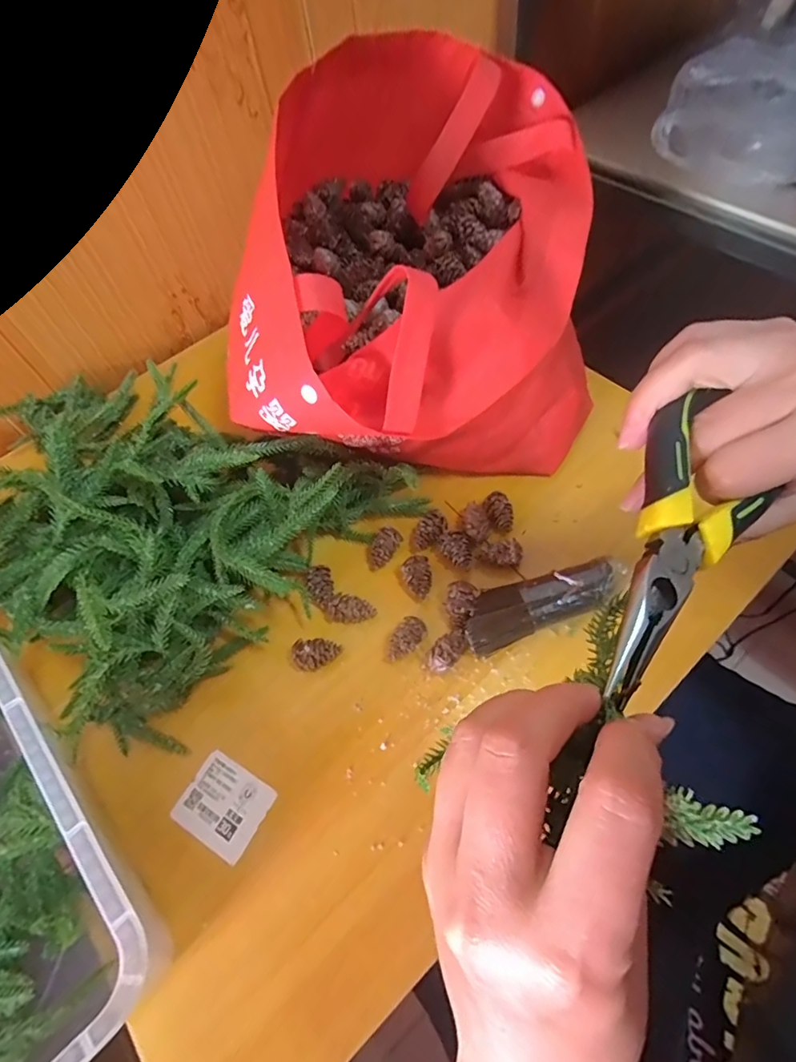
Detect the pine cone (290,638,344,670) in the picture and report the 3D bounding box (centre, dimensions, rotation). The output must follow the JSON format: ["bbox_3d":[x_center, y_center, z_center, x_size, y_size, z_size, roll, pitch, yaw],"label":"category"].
[{"bbox_3d":[-0.060,0.093,0.385,0.034,0.022,0.021,-6,61,6],"label":"pine cone"}]

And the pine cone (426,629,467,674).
[{"bbox_3d":[0.037,0.088,0.377,0.019,0.021,0.036,34,71,24],"label":"pine cone"}]

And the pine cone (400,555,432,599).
[{"bbox_3d":[0.015,0.038,0.411,0.022,0.020,0.031,-12,60,3],"label":"pine cone"}]

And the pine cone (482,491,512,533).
[{"bbox_3d":[0.084,-0.014,0.433,0.020,0.019,0.032,-17,60,0],"label":"pine cone"}]

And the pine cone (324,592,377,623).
[{"bbox_3d":[-0.038,0.061,0.402,0.040,0.024,0.019,13,64,16],"label":"pine cone"}]

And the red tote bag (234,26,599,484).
[{"bbox_3d":[0.021,-0.211,0.434,0.275,0.190,0.342,-8,60,5],"label":"red tote bag"}]

